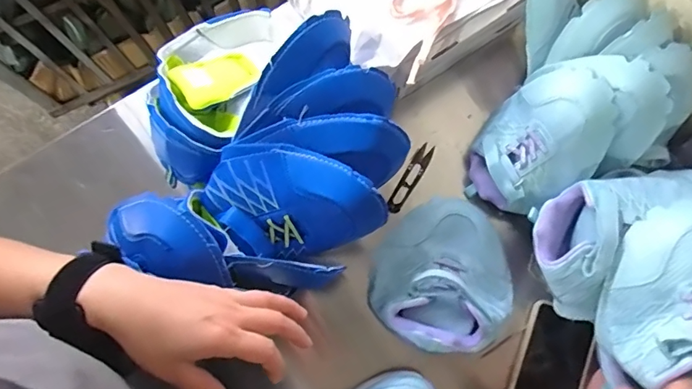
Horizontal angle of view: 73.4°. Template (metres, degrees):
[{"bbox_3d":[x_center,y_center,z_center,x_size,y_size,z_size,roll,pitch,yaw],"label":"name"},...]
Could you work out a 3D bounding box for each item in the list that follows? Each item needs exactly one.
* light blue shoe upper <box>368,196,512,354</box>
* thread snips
[{"bbox_3d":[0.118,0.094,0.541,0.158,0.063,0.174,38,80,7],"label":"light blue shoe upper"},{"bbox_3d":[0.084,-0.021,0.604,0.021,0.011,0.104,30,79,6],"label":"thread snips"}]

